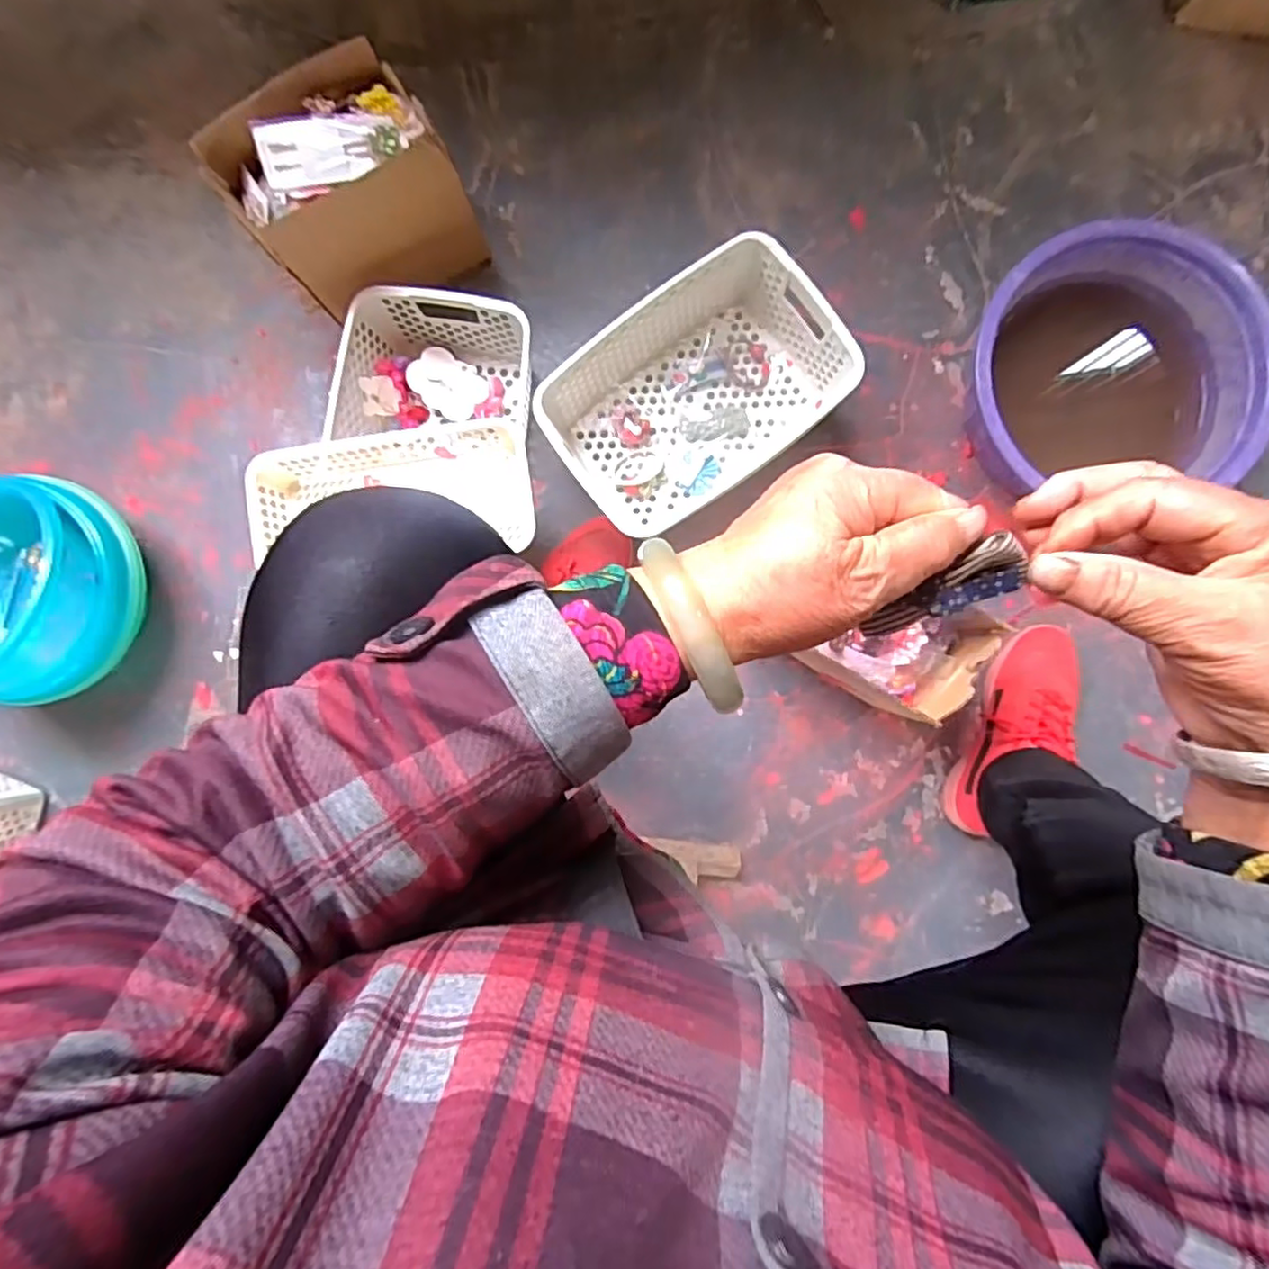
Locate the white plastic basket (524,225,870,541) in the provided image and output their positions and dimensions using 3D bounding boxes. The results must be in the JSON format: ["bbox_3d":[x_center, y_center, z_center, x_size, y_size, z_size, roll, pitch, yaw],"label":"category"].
[{"bbox_3d":[0.060,-0.246,0.693,0.289,0.109,0.195,-36,88,-1],"label":"white plastic basket"}]

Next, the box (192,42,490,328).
[{"bbox_3d":[-0.283,-0.433,0.655,0.202,0.153,0.145,-30,88,0],"label":"box"}]

